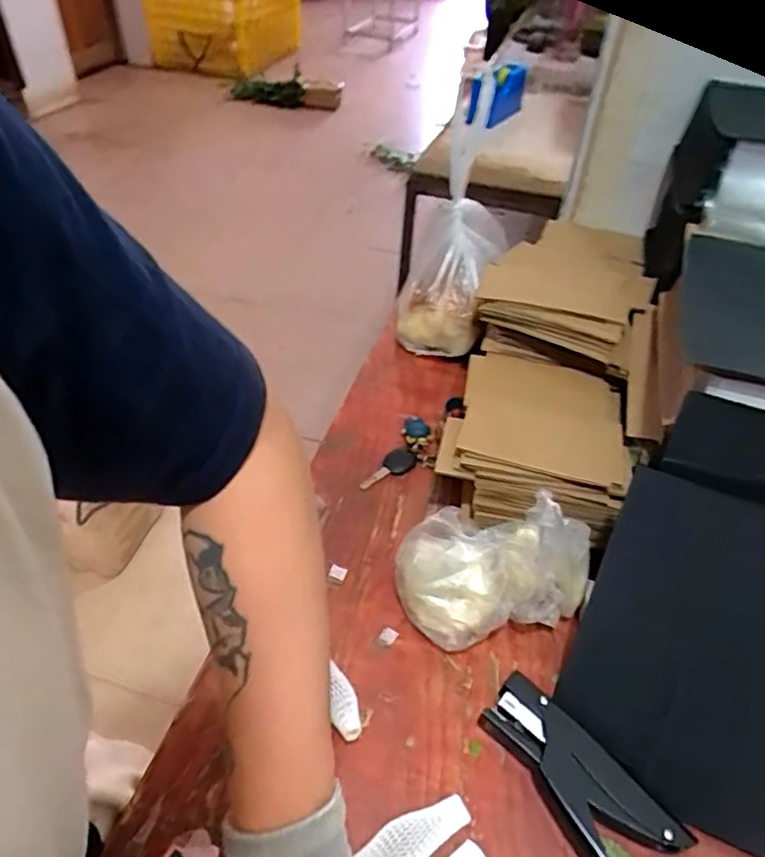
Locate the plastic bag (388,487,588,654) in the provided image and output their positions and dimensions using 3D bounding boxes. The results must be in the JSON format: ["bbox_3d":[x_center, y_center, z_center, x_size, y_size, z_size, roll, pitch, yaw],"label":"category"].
[{"bbox_3d":[0.091,0.105,0.508,0.131,0.145,0.121,33,49,26],"label":"plastic bag"}]

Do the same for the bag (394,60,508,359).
[{"bbox_3d":[0.096,-0.221,0.788,0.118,0.256,0.105,12,20,7],"label":"bag"}]

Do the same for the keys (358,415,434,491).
[{"bbox_3d":[0.026,0.030,0.676,0.052,0.024,0.110,22,46,17],"label":"keys"}]

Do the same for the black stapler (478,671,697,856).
[{"bbox_3d":[0.138,0.247,0.448,0.065,0.026,0.143,-22,49,-26],"label":"black stapler"}]

